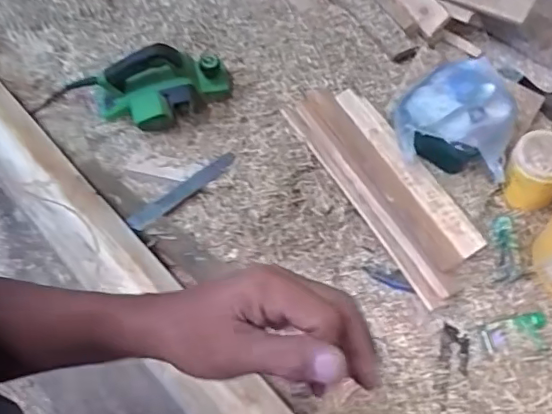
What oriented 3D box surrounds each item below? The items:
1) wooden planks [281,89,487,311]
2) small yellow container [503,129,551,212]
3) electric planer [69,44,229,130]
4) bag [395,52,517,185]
[{"bbox_3d":[0.194,-0.044,0.987,0.147,0.048,0.444,-35,70,0],"label":"wooden planks"},{"bbox_3d":[0.438,-0.057,0.948,0.097,0.124,0.089,37,59,21],"label":"small yellow container"},{"bbox_3d":[-0.234,-0.246,1.075,0.297,0.139,0.125,-5,54,-8],"label":"electric planer"},{"bbox_3d":[0.323,-0.163,1.003,0.206,0.102,0.211,13,54,5],"label":"bag"}]

